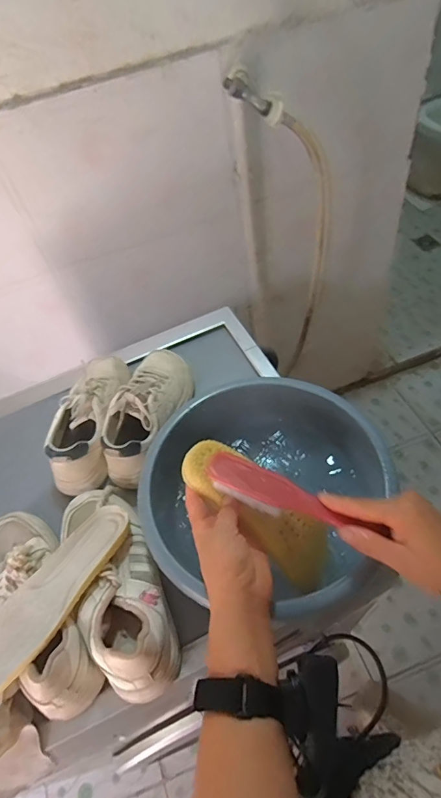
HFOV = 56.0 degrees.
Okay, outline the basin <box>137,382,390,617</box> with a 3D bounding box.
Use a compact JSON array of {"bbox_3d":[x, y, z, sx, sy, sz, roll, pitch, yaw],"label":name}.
[{"bbox_3d":[0.047,0.116,0.530,0.257,0.104,0.298,22,61,24],"label":"basin"}]

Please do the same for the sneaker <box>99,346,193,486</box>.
[{"bbox_3d":[-0.113,0.012,0.648,0.091,0.079,0.240,13,57,18],"label":"sneaker"}]

